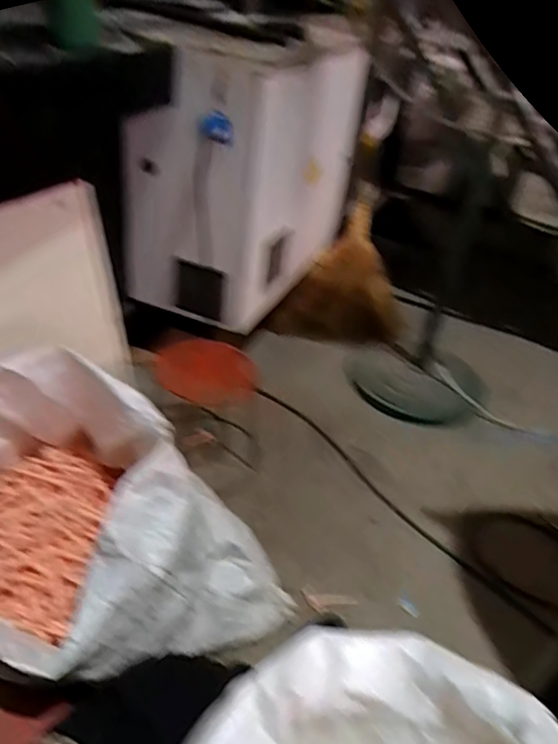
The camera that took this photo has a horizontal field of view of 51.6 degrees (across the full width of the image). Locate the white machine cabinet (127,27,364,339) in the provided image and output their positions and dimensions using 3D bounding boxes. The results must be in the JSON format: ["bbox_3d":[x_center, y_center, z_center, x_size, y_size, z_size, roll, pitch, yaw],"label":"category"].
[{"bbox_3d":[-0.042,-0.567,1.626,0.296,0.619,0.799,20,38,16],"label":"white machine cabinet"}]

